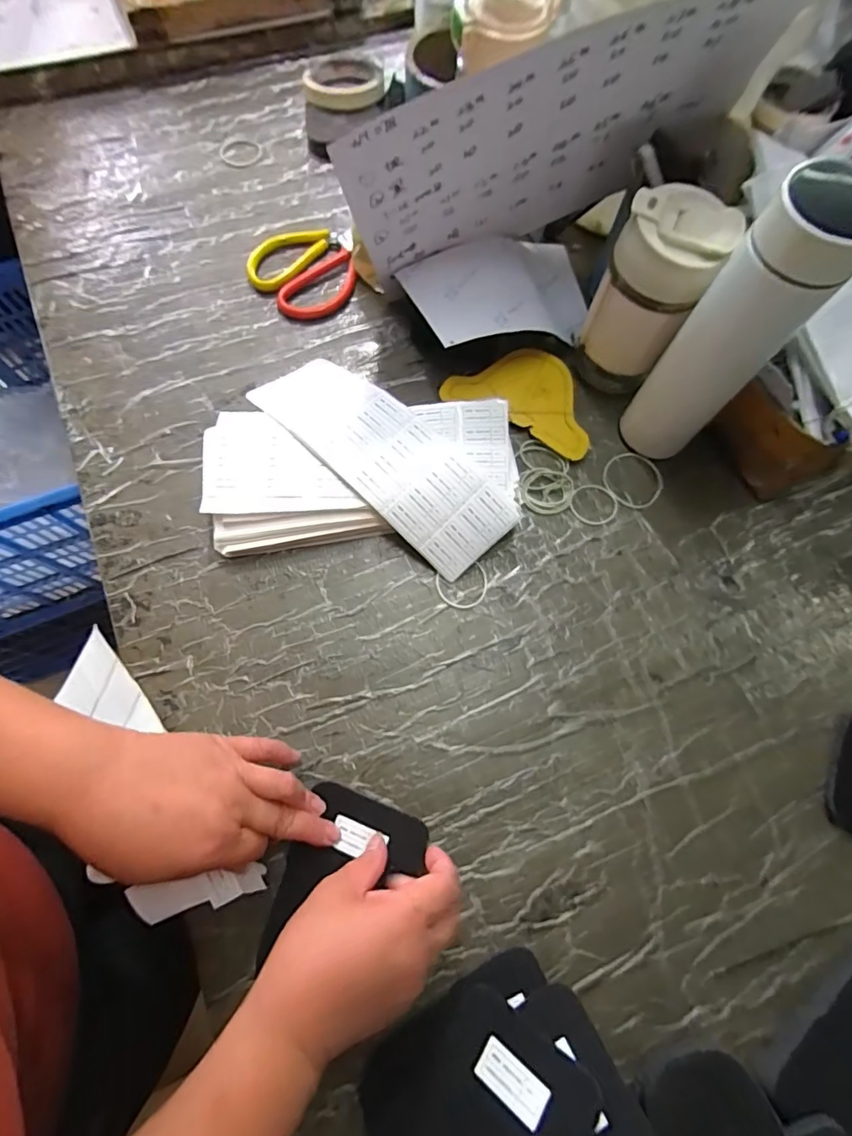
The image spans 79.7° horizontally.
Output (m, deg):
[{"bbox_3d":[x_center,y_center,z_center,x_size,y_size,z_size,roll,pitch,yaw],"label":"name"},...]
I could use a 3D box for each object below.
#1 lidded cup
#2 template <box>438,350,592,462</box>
[{"bbox_3d":[0.183,-0.225,0.439,0.070,0.155,0.072,1,72,-2],"label":"lidded cup"},{"bbox_3d":[0.093,-0.168,0.486,0.142,0.009,0.091,21,77,3],"label":"template"}]

